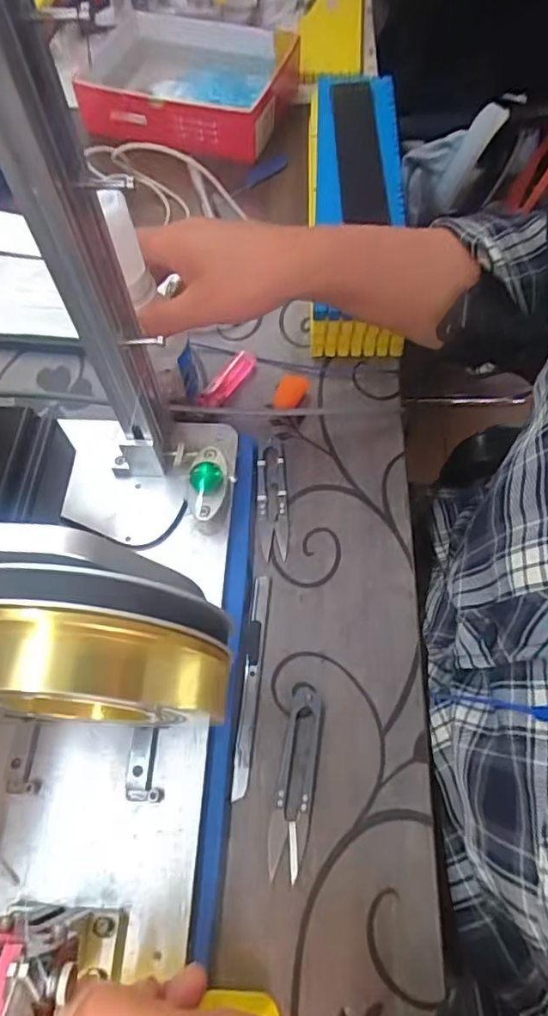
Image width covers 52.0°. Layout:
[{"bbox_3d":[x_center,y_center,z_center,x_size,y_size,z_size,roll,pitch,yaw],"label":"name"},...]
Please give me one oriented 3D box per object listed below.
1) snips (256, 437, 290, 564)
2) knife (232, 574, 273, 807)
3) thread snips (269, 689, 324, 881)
[{"bbox_3d":[-0.001,-0.009,0.435,0.024,0.006,0.101,-1,64,0],"label":"snips"},{"bbox_3d":[-0.015,0.112,0.371,0.011,0.006,0.140,5,64,3],"label":"knife"},{"bbox_3d":[0.014,0.165,0.345,0.023,0.006,0.105,9,64,5],"label":"thread snips"}]

